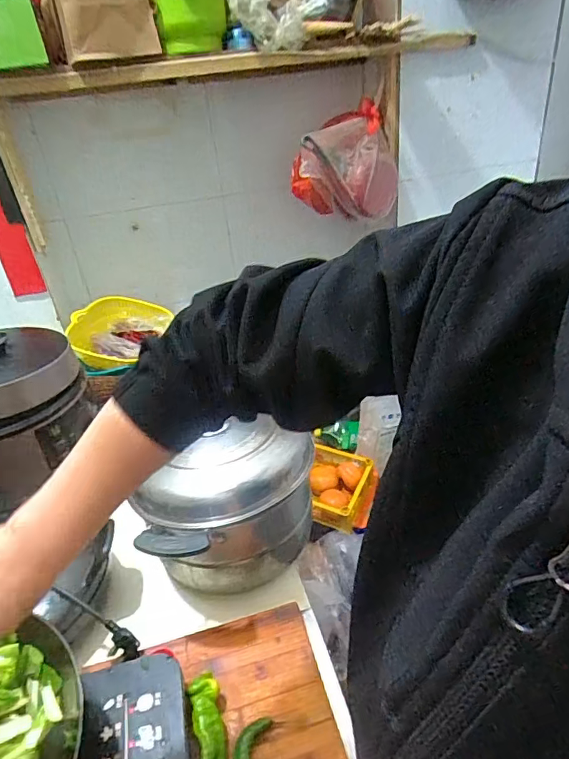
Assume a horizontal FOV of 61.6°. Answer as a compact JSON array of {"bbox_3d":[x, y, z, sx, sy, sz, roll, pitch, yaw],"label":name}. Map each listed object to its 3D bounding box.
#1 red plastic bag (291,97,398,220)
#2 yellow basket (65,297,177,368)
[{"bbox_3d":[0.158,-0.568,1.275,0.244,0.259,0.157,9,34,25],"label":"red plastic bag"},{"bbox_3d":[-0.427,-0.117,1.253,0.276,0.086,0.281,3,45,-3],"label":"yellow basket"}]

